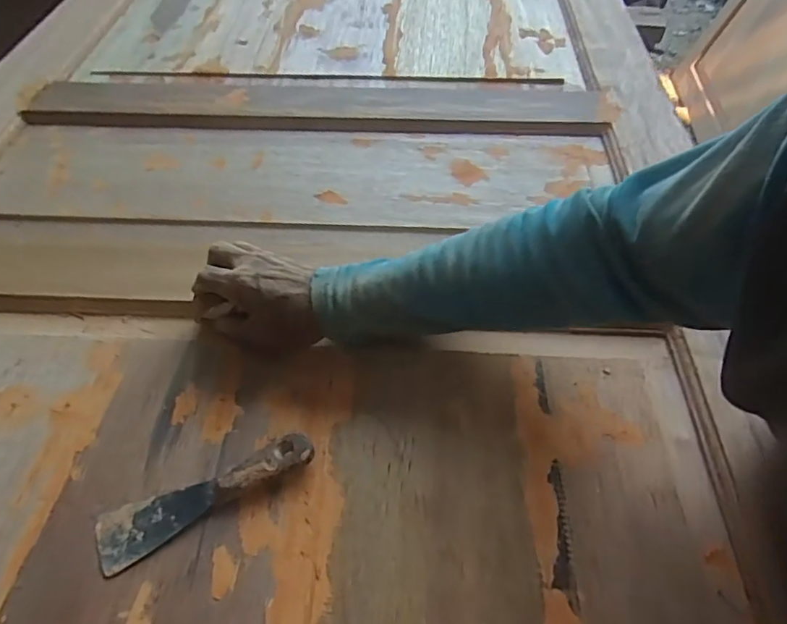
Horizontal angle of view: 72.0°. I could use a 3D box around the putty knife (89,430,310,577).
[{"bbox_3d":[-0.138,0.136,0.402,0.162,0.022,0.042,-20,54,-15],"label":"putty knife"}]

